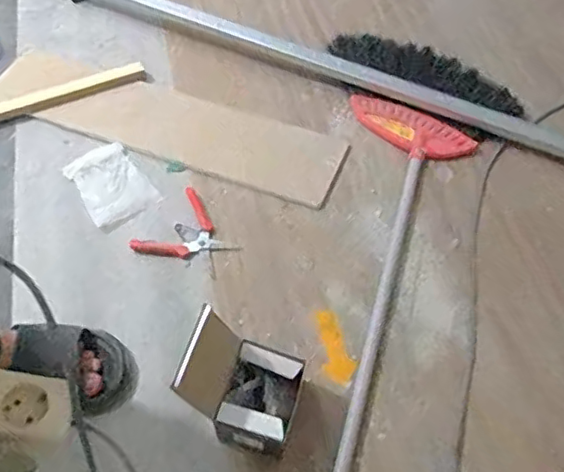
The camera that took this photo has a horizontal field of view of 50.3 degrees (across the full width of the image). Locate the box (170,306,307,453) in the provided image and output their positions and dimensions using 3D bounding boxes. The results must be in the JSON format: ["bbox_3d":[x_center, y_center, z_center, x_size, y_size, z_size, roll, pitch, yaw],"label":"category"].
[{"bbox_3d":[-0.048,0.189,0.758,0.137,0.166,0.127,17,60,12],"label":"box"}]

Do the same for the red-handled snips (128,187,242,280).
[{"bbox_3d":[-0.147,0.006,0.965,0.143,0.012,0.138,36,64,20],"label":"red-handled snips"}]

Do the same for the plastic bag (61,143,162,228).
[{"bbox_3d":[-0.296,-0.089,1.039,0.112,0.012,0.163,-30,63,-18],"label":"plastic bag"}]

